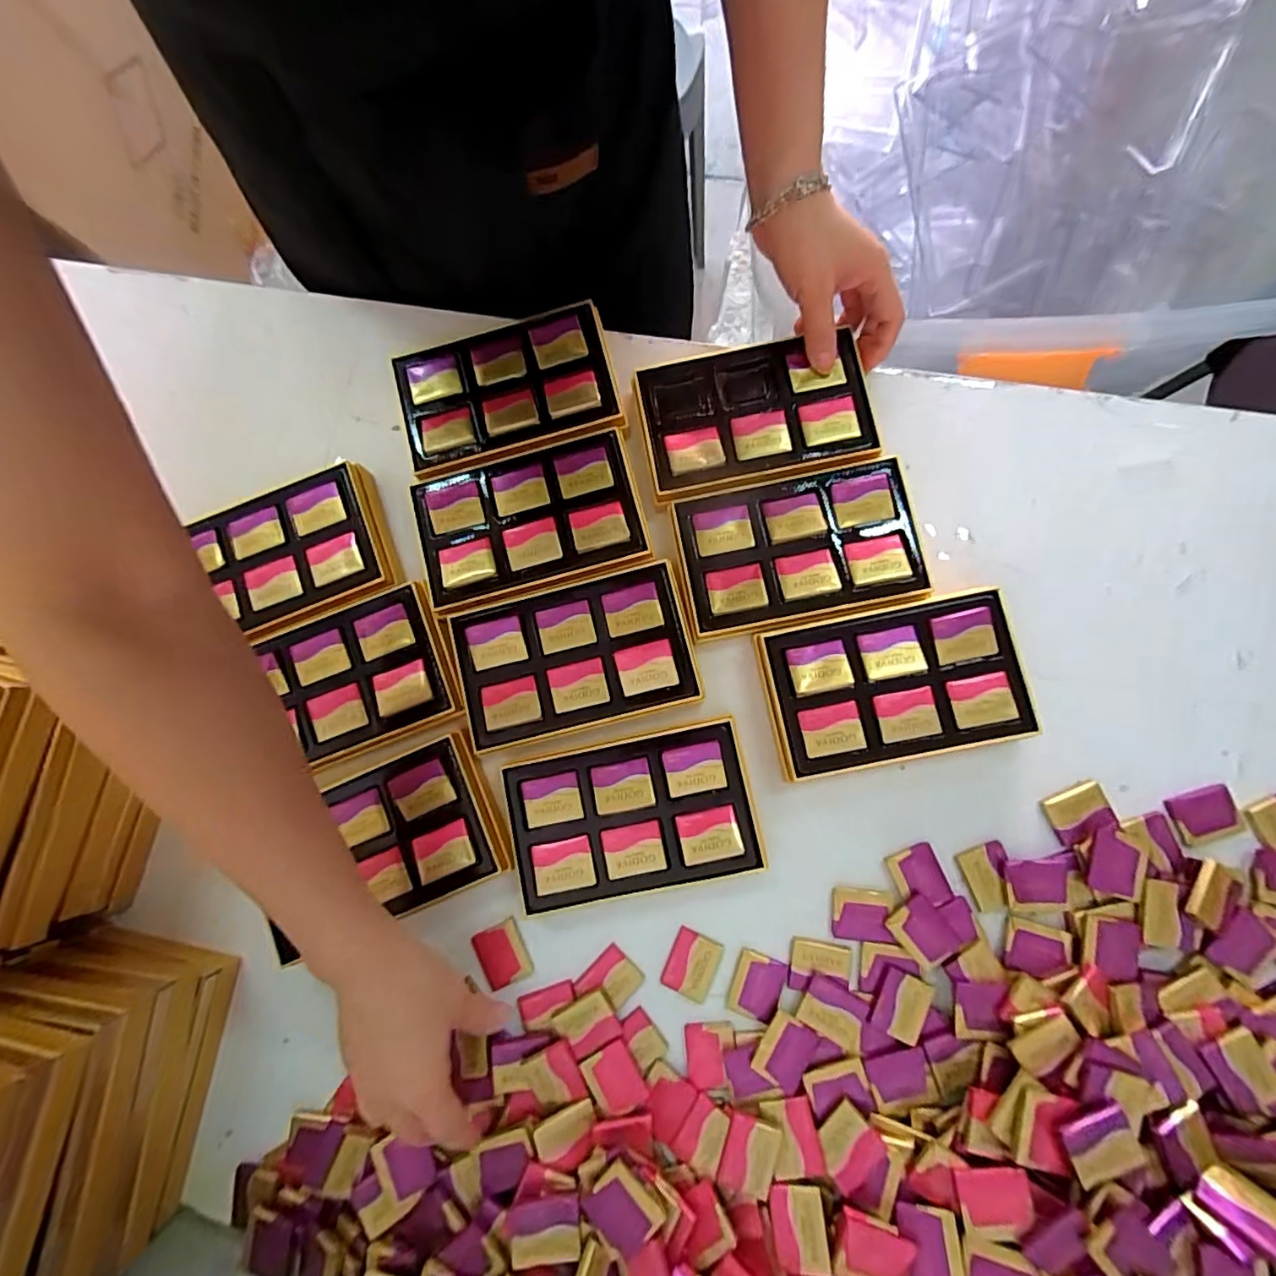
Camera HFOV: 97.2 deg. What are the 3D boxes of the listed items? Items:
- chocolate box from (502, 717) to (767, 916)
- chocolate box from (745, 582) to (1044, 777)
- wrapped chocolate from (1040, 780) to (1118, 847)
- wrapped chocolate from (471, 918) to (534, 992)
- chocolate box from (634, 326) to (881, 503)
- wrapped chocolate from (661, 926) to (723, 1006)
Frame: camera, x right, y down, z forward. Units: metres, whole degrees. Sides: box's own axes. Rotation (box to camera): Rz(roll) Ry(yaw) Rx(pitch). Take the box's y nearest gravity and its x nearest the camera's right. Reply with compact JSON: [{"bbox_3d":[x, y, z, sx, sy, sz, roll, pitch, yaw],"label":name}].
[{"bbox_3d":[-0.004,0.119,0.386,0.166,0.033,0.100,-12,82,2],"label":"chocolate box"},{"bbox_3d":[0.169,0.031,0.386,0.166,0.035,0.103,-12,82,2],"label":"chocolate box"},{"bbox_3d":[0.297,0.116,0.376,0.040,0.009,0.030,-27,82,0],"label":"wrapped chocolate"},{"bbox_3d":[-0.095,0.221,0.391,0.033,0.004,0.040,-25,82,0],"label":"wrapped chocolate"},{"bbox_3d":[0.083,-0.167,0.414,0.160,0.019,0.105,-11,78,-2],"label":"chocolate box"},{"bbox_3d":[0.037,0.222,0.382,0.032,0.004,0.040,22,85,6],"label":"wrapped chocolate"}]

